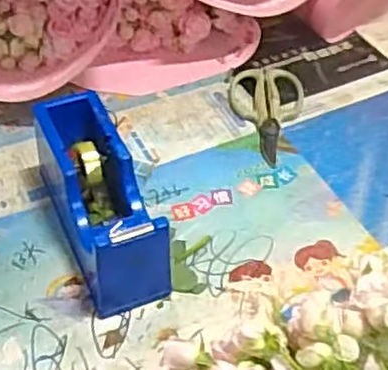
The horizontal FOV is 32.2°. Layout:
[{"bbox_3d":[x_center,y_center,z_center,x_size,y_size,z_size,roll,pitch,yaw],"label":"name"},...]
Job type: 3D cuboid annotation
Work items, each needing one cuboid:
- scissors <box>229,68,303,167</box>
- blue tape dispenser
[{"bbox_3d":[0.087,-0.088,0.821,0.090,0.008,0.165,5,48,3],"label":"scissors"},{"bbox_3d":[-0.096,0.011,0.656,0.074,0.097,0.201,-19,51,-18],"label":"blue tape dispenser"}]

